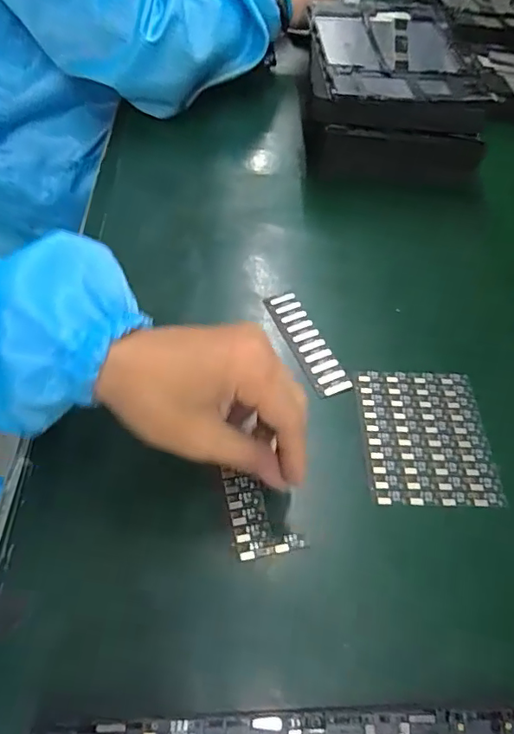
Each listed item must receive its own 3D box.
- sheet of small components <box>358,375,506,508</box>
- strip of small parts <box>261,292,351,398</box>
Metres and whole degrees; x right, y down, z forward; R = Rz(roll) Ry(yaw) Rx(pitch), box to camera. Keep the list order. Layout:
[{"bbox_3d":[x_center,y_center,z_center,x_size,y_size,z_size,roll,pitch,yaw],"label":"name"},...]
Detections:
[{"bbox_3d":[0.111,0.045,0.349,0.082,0.004,0.096,3,53,-2],"label":"sheet of small components"},{"bbox_3d":[0.036,-0.018,0.388,0.024,0.009,0.096,-16,56,-18],"label":"strip of small parts"}]

